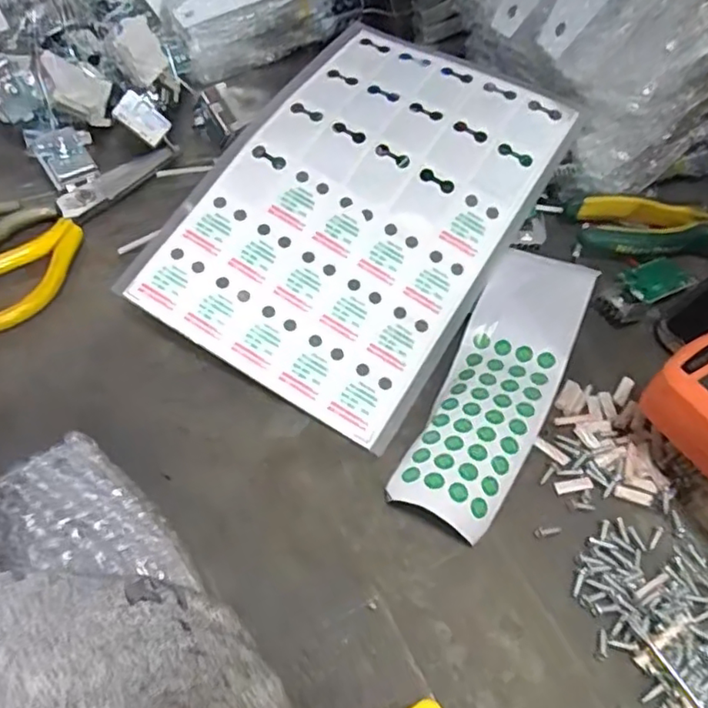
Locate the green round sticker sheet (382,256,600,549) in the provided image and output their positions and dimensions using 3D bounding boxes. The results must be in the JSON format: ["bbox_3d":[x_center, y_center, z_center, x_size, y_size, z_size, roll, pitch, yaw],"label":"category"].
[{"bbox_3d":[0.087,0.011,0.348,0.059,0.015,0.193,24,58,13],"label":"green round sticker sheet"}]

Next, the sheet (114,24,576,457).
[{"bbox_3d":[0.004,-0.091,0.374,0.172,0.018,0.249,32,76,6],"label":"sheet"}]

